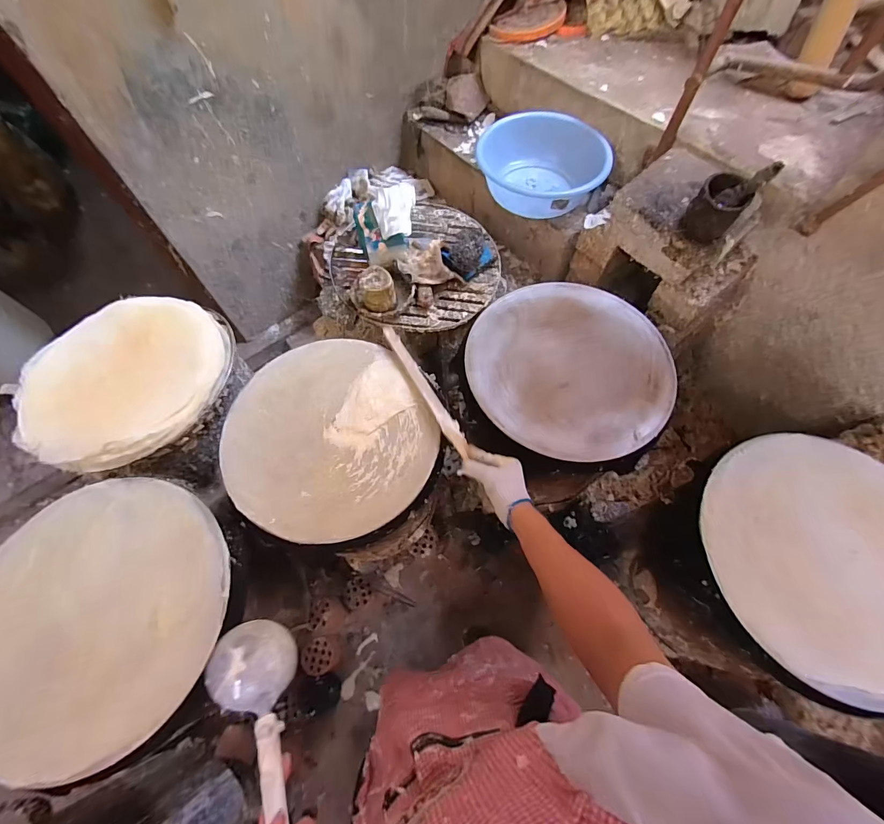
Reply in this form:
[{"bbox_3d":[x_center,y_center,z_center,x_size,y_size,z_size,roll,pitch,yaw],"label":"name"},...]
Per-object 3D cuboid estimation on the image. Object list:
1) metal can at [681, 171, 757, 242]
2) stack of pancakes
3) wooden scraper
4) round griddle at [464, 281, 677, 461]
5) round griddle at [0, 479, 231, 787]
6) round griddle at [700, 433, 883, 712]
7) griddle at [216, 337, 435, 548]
[{"bbox_3d":[0.570,-0.422,0.822,0.092,0.100,0.088,0,64,0],"label":"metal can"},{"bbox_3d":[-0.636,-0.078,0.784,0.376,0.055,0.383,19,66,9],"label":"stack of pancakes"},{"bbox_3d":[-0.031,-0.044,0.716,0.029,0.022,0.298,-27,67,-11],"label":"wooden scraper"},{"bbox_3d":[0.247,-0.098,0.763,0.385,0.036,0.378,0,64,0],"label":"round griddle"},{"bbox_3d":[-0.514,0.294,0.579,0.385,0.033,0.372,0,64,0],"label":"round griddle"},{"bbox_3d":[0.596,0.221,0.591,0.337,0.030,0.391,-30,77,-3],"label":"round griddle"},{"bbox_3d":[-0.199,0.034,0.688,0.345,0.022,0.366,1,69,-2],"label":"griddle"}]

